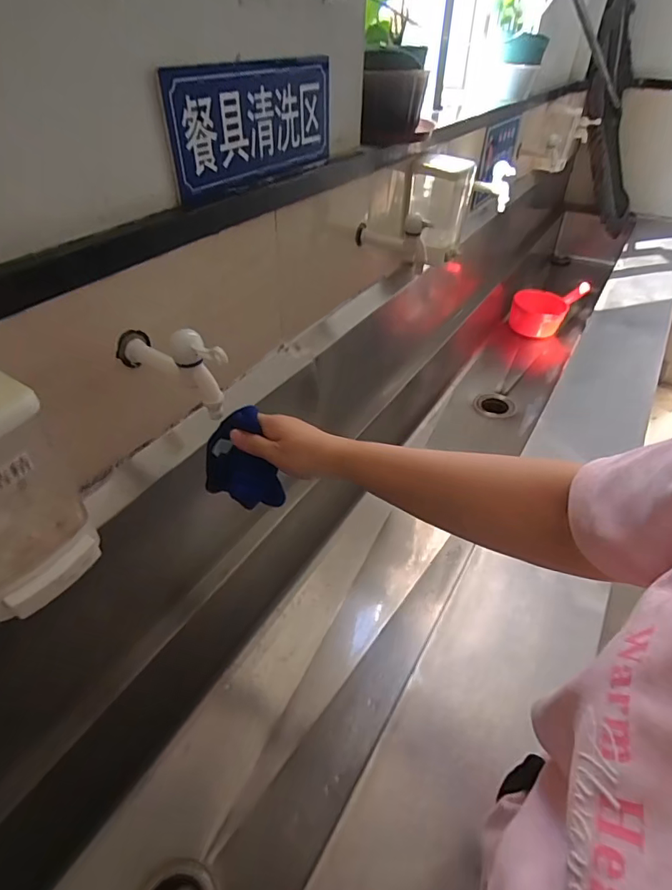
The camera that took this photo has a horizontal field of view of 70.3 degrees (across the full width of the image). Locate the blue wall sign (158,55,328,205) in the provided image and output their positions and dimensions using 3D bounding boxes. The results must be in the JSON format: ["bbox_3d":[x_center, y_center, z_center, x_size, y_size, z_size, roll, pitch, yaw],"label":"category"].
[{"bbox_3d":[-0.088,-0.389,0.575,0.010,0.114,0.290,22,46,25],"label":"blue wall sign"}]

